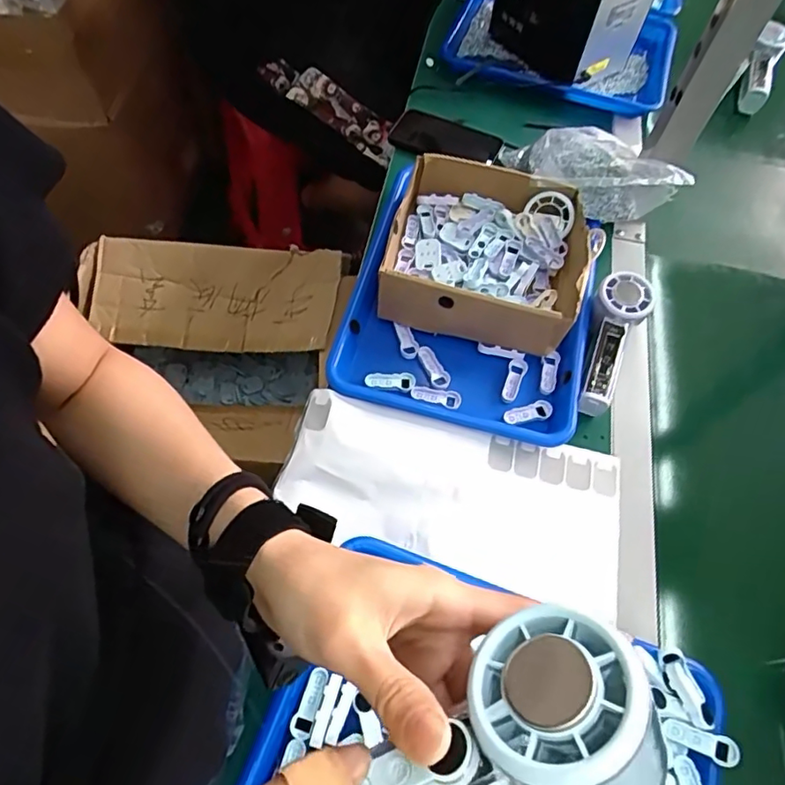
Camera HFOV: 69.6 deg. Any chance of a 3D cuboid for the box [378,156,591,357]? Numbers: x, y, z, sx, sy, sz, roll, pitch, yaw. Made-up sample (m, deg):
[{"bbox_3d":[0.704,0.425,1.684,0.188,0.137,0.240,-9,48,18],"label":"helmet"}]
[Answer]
[{"bbox_3d":[0.106,-0.163,0.628,0.204,0.075,0.226,15,61,4],"label":"box"}]

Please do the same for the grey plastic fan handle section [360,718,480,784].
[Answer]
[{"bbox_3d":[0.006,0.127,0.188,0.047,0.009,0.017,-25,64,2],"label":"grey plastic fan handle section"}]

